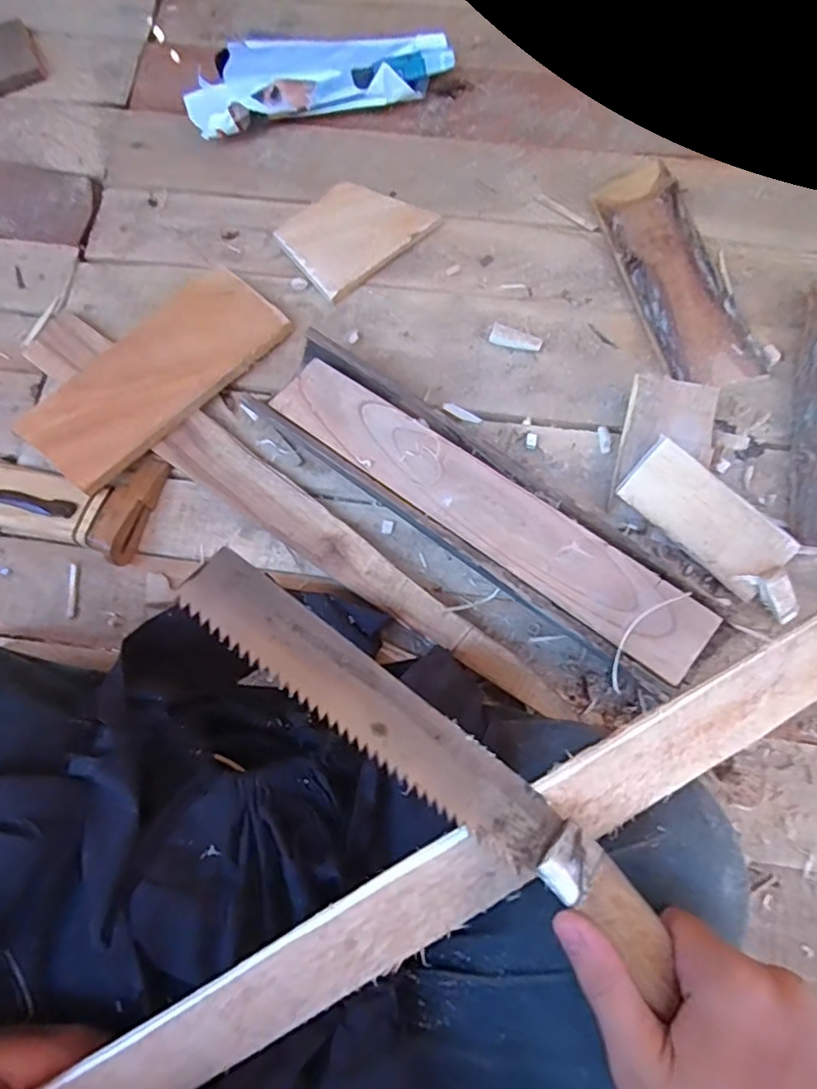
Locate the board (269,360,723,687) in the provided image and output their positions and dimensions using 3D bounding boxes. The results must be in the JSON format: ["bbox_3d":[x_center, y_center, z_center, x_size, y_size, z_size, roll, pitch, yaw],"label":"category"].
[{"bbox_3d":[0.055,-0.032,0.461,0.374,0.021,0.060,36,79,10],"label":"board"}]

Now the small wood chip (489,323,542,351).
[{"bbox_3d":[0.100,-0.191,0.553,0.047,0.011,0.016,21,77,7],"label":"small wood chip"}]

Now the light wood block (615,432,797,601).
[{"bbox_3d":[0.242,-0.022,0.484,0.137,0.010,0.058,41,100,4],"label":"light wood block"}]

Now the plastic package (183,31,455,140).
[{"bbox_3d":[-0.092,-0.475,0.607,0.270,0.050,0.089,-14,75,-2],"label":"plastic package"}]

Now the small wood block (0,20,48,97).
[{"bbox_3d":[-0.440,-0.523,0.640,0.079,0.012,0.082,-25,76,-5],"label":"small wood block"}]

